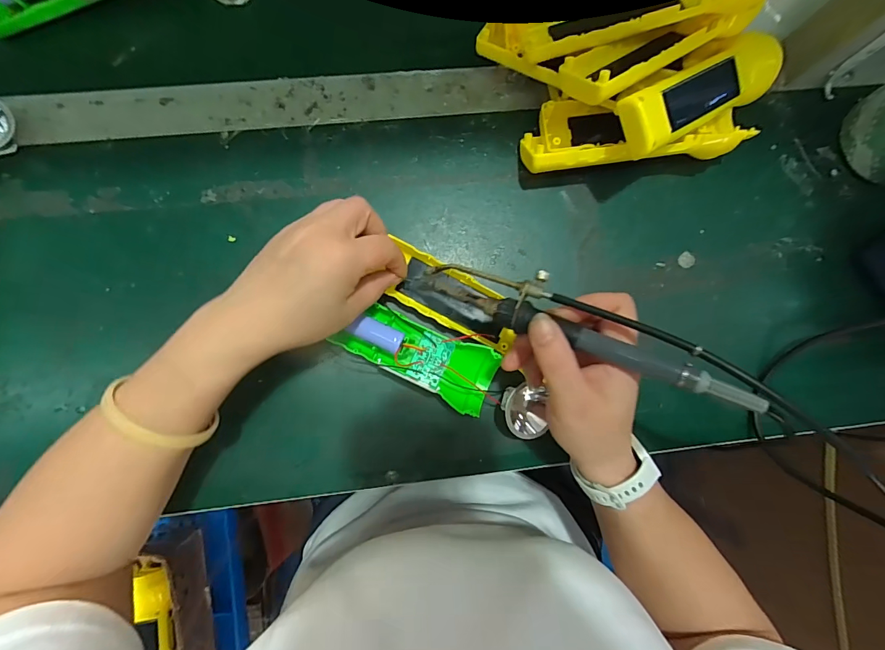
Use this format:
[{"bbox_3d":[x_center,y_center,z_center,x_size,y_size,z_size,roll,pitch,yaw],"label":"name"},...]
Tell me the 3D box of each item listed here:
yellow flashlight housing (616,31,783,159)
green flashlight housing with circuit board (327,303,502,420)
[{"bbox_3d":[0.197,-0.175,0.305,0.164,0.038,0.042,-31,88,-19],"label":"yellow flashlight housing"},{"bbox_3d":[-0.017,0.024,0.303,0.120,0.039,0.048,25,85,-13],"label":"green flashlight housing with circuit board"}]

